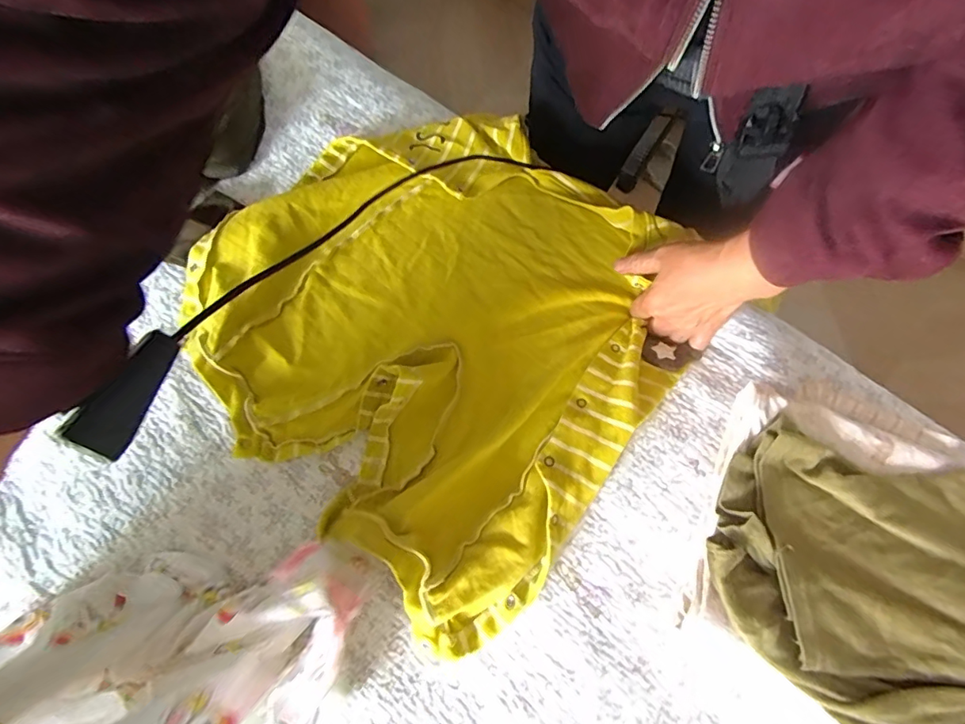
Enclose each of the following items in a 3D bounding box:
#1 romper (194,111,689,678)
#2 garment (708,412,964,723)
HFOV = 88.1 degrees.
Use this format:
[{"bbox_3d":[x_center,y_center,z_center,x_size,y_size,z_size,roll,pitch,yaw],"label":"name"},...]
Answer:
[{"bbox_3d":[-0.043,-0.059,0.484,0.439,0.067,0.431,36,74,11],"label":"romper"},{"bbox_3d":[0.308,0.167,0.370,0.280,0.032,0.210,12,70,5],"label":"garment"}]

